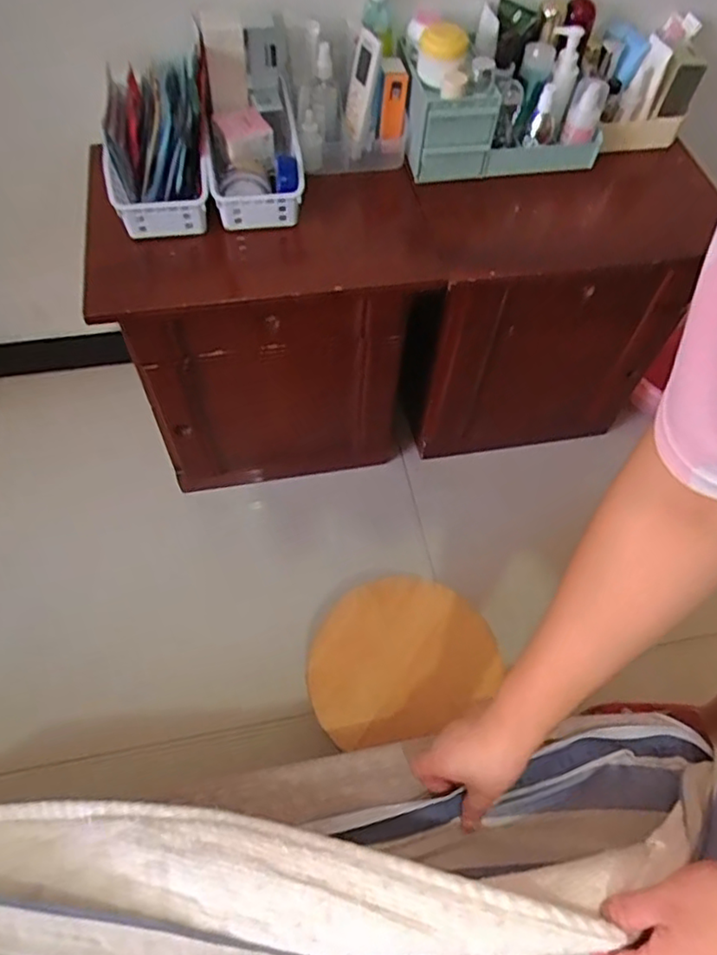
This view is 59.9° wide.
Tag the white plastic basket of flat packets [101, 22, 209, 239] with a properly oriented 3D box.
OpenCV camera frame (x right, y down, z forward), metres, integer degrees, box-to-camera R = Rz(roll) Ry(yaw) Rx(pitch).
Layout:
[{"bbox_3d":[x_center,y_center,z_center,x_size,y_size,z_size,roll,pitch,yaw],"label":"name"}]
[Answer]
[{"bbox_3d":[-0.273,-0.466,0.860,0.149,0.138,0.233,-9,60,-7],"label":"white plastic basket of flat packets"}]

